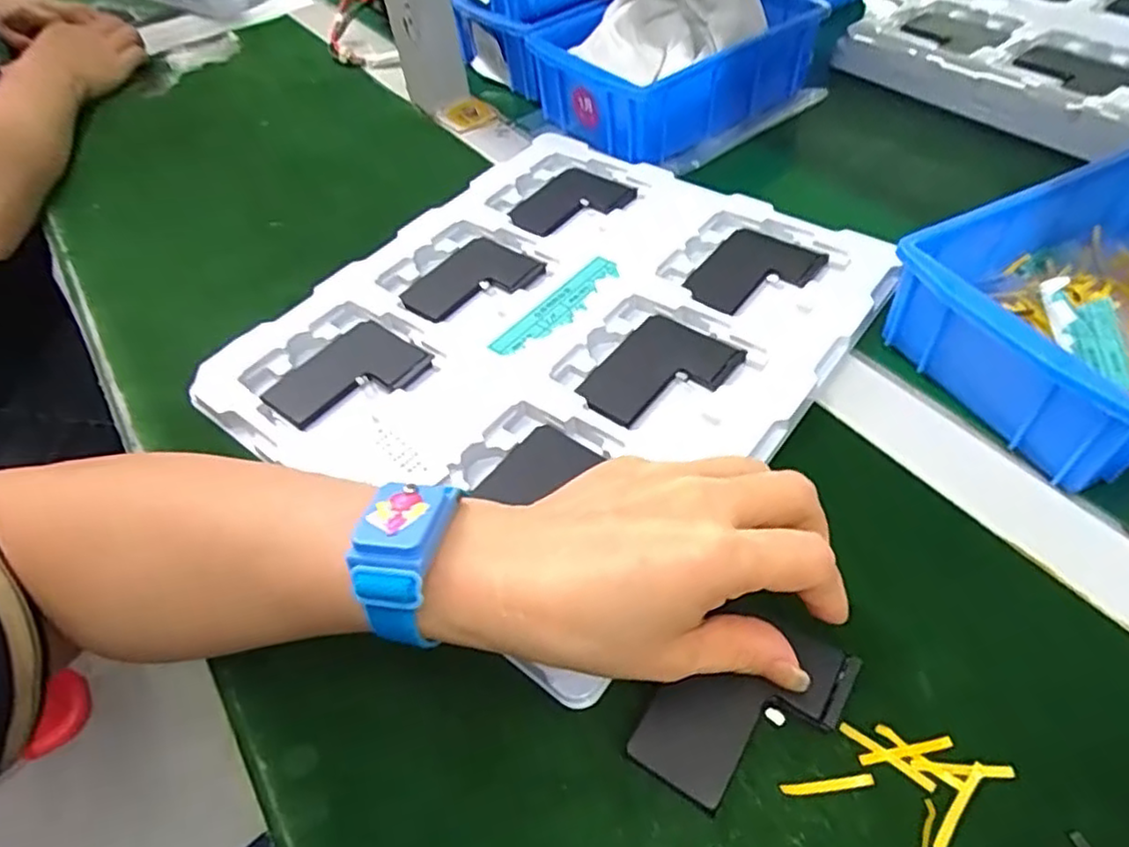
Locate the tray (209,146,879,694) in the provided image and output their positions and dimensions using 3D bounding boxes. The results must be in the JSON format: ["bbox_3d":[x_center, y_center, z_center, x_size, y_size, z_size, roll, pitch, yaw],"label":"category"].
[{"bbox_3d":[0.000,-0.058,0.384,0.270,0.013,0.318,30,59,26],"label":"tray"}]

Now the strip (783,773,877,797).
[{"bbox_3d":[0.092,0.127,0.236,0.032,0.004,0.004,-7,58,-1],"label":"strip"}]

